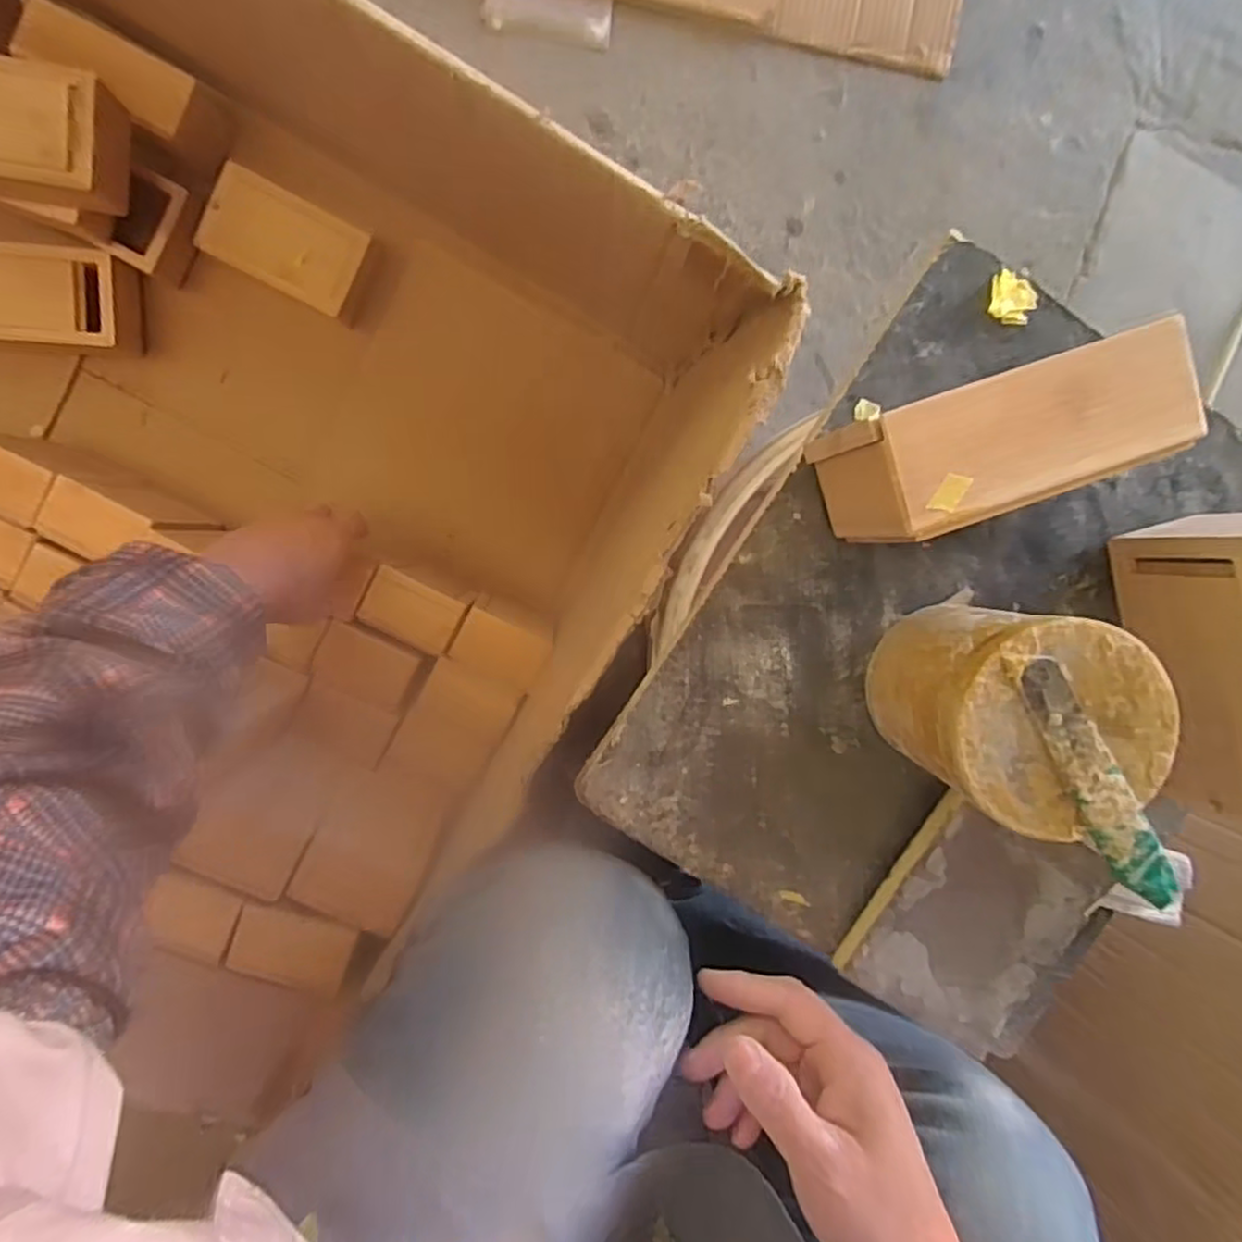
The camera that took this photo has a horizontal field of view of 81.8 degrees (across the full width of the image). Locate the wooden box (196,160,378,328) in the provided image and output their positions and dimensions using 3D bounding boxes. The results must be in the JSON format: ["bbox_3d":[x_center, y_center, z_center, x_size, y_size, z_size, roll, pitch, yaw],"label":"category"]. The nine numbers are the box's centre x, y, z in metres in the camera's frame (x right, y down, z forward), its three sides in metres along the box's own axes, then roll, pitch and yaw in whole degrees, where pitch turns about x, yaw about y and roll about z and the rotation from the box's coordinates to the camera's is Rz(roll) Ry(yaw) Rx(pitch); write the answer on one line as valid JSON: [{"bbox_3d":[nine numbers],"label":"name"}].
[{"bbox_3d":[-0.279,-0.318,0.610,0.133,0.032,0.077,23,95,-9],"label":"wooden box"}]

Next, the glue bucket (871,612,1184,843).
[{"bbox_3d":[0.159,0.037,0.312,0.087,0.093,0.083,-1,95,-5],"label":"glue bucket"}]

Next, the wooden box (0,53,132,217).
[{"bbox_3d":[-0.426,-0.338,0.496,0.139,0.052,0.078,5,97,-7],"label":"wooden box"}]

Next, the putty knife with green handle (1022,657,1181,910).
[{"bbox_3d":[0.177,0.059,0.264,0.020,0.016,0.097,-26,97,-3],"label":"putty knife with green handle"}]

